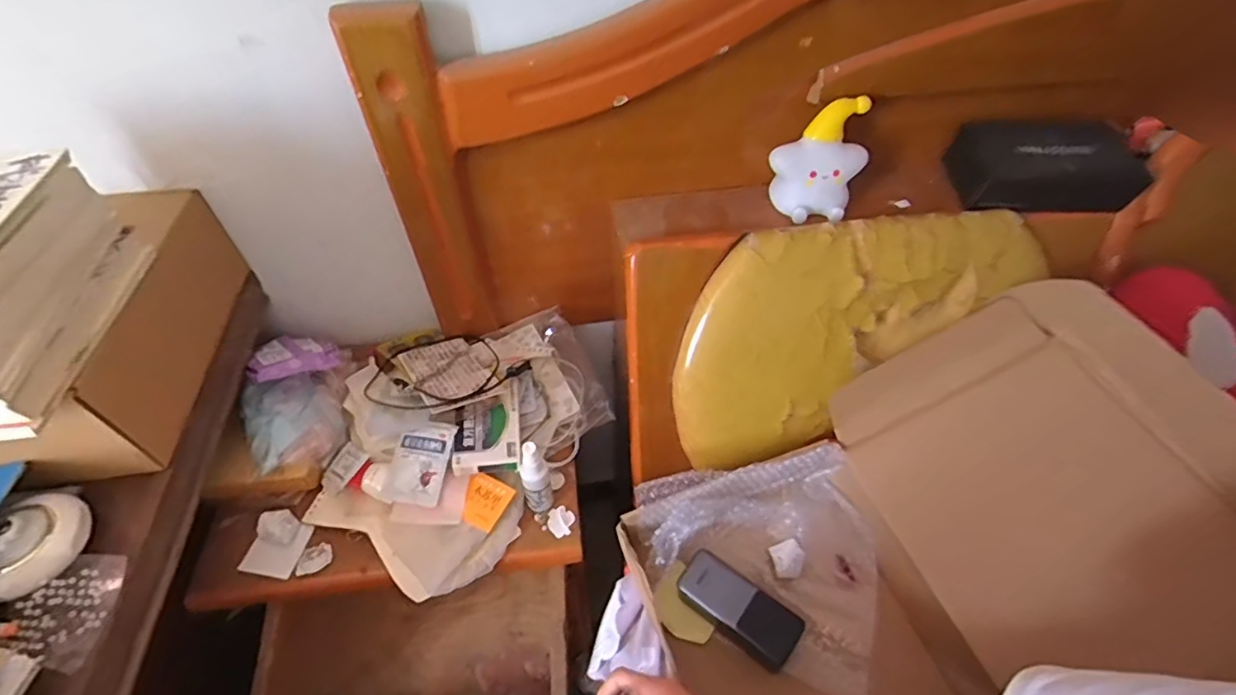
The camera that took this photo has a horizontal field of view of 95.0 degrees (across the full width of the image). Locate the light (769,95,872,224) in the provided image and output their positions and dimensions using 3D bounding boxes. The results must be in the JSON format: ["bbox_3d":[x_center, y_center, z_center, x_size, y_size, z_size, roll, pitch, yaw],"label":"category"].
[{"bbox_3d":[0.226,-0.211,0.644,0.100,0.117,0.074,16,51,14],"label":"light"}]

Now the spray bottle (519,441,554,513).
[{"bbox_3d":[-0.090,0.145,0.623,0.028,0.114,0.023,-6,49,-5],"label":"spray bottle"}]

